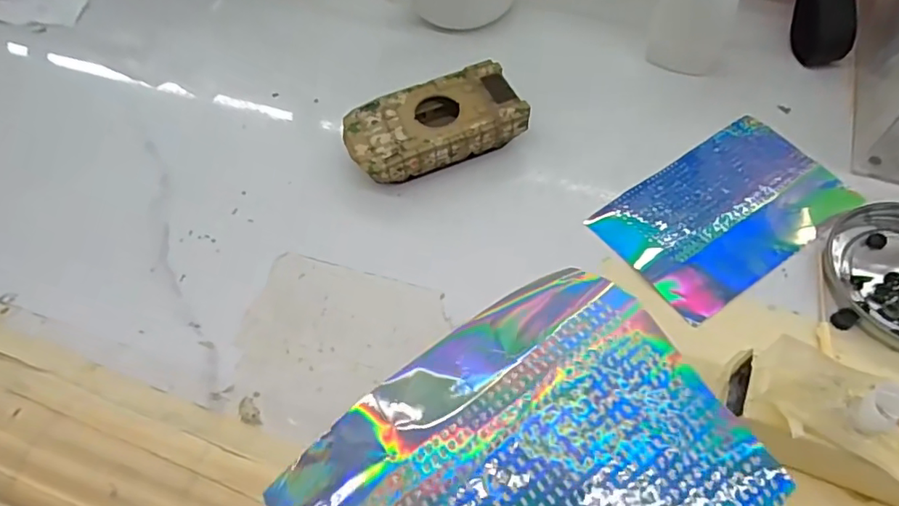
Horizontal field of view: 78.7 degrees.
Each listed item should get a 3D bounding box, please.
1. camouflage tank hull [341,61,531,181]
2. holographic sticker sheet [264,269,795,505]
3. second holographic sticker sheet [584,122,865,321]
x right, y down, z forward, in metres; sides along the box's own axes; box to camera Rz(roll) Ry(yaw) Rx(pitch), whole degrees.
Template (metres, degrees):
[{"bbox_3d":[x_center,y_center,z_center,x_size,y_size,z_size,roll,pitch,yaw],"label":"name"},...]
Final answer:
[{"bbox_3d":[-0.009,-0.070,0.311,0.095,0.025,0.051,-22,60,-9],"label":"camouflage tank hull"},{"bbox_3d":[0.017,0.065,0.157,0.121,0.024,0.093,-31,61,-14],"label":"holographic sticker sheet"},{"bbox_3d":[0.142,-0.023,0.284,0.122,0.004,0.075,-31,62,-14],"label":"second holographic sticker sheet"}]

